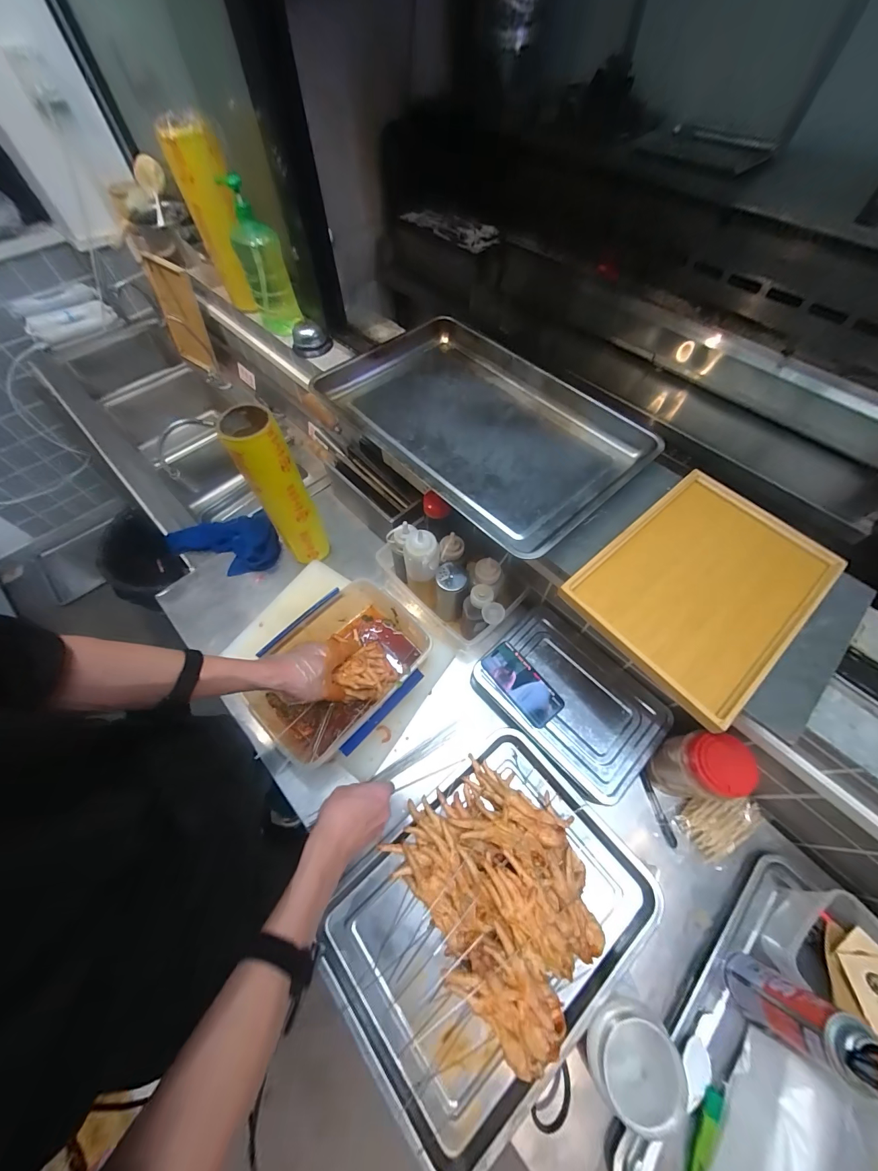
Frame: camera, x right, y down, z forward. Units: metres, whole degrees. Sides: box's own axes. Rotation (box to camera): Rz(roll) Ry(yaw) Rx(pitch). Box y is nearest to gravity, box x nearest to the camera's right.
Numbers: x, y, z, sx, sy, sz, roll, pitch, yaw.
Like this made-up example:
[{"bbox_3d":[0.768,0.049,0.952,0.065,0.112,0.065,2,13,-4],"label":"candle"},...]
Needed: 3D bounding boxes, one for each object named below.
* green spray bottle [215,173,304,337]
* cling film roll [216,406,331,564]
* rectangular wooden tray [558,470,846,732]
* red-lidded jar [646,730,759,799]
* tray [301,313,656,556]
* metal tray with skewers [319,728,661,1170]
[{"bbox_3d":[-0.379,-0.688,0.814,0.092,0.256,0.094,-20,63,-9],"label":"green spray bottle"},{"bbox_3d":[-0.304,-0.172,0.746,0.084,0.348,0.096,-27,65,-13],"label":"cling film roll"},{"bbox_3d":[0.397,-0.013,0.562,0.370,0.016,0.254,-38,68,-18],"label":"rectangular wooden tray"},{"bbox_3d":[0.414,0.294,0.611,0.074,0.165,0.088,-1,62,1],"label":"red-lidded jar"},{"bbox_3d":[0.078,-0.321,0.732,0.370,0.061,0.575,-39,68,-18],"label":"tray"},{"bbox_3d":[0.071,0.456,0.523,0.416,0.080,0.316,-37,67,-17],"label":"metal tray with skewers"}]

